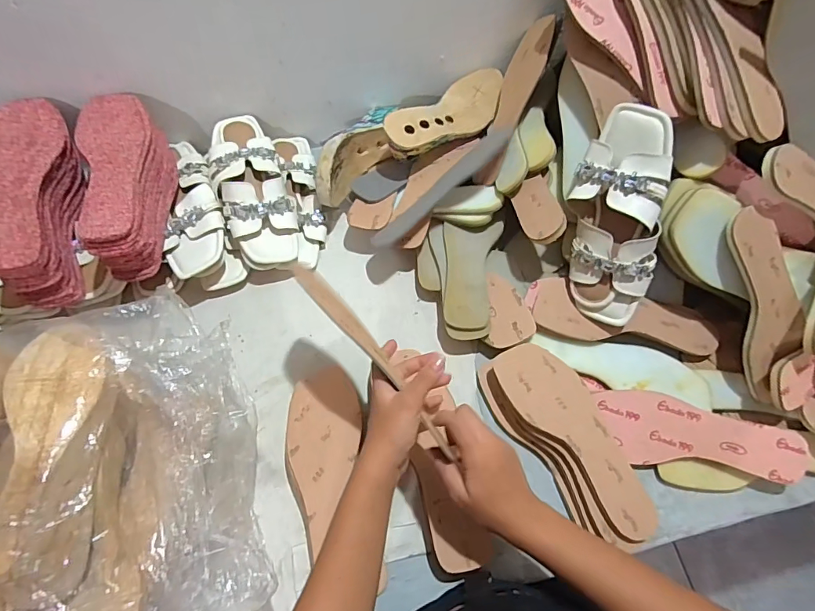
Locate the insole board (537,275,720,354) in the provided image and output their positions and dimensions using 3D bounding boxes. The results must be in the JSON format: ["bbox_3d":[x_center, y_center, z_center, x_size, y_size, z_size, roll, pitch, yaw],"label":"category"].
[{"bbox_3d":[0.283,0.022,0.577,0.233,0.024,0.076,15,67,7],"label":"insole board"}]

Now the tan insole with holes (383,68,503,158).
[{"bbox_3d":[0.059,-0.285,0.659,0.079,0.063,0.234,42,61,17],"label":"tan insole with holes"}]

